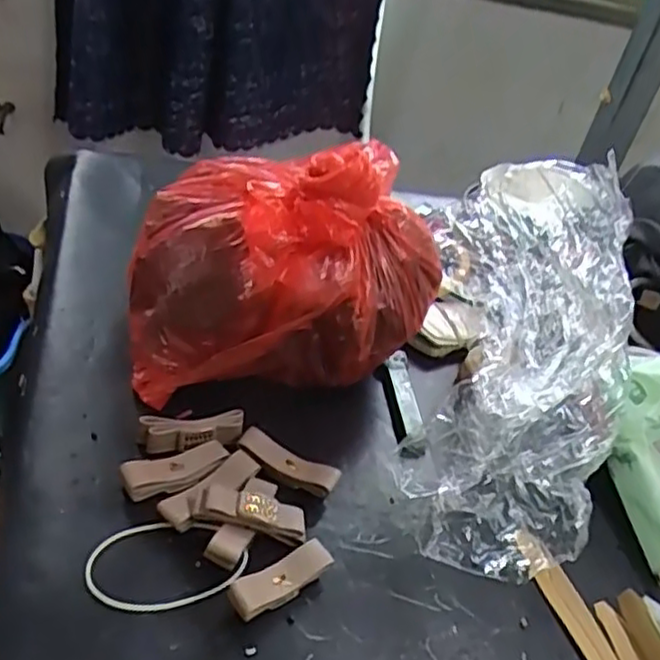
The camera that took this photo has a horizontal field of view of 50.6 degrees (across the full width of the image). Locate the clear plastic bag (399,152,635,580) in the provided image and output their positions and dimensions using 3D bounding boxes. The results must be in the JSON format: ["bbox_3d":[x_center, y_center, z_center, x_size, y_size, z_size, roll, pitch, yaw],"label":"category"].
[{"bbox_3d":[0.136,-0.012,0.516,0.131,0.116,0.348,19,35,7],"label":"clear plastic bag"}]

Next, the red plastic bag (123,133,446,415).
[{"bbox_3d":[-0.032,-0.062,0.493,0.203,0.142,0.151,2,36,-17],"label":"red plastic bag"}]

